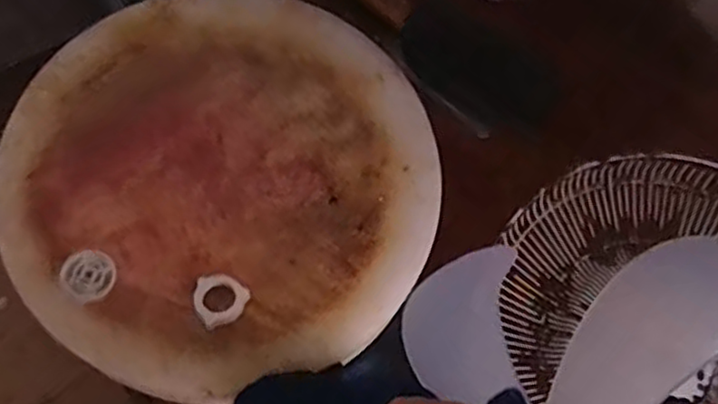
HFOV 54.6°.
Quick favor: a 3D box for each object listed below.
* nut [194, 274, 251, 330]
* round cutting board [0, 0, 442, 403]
[{"bbox_3d":[-0.127,0.088,0.640,0.048,0.006,0.047,2,68,-6],"label":"nut"},{"bbox_3d":[-0.130,-0.033,0.685,0.399,0.043,0.408,2,68,-6],"label":"round cutting board"}]

